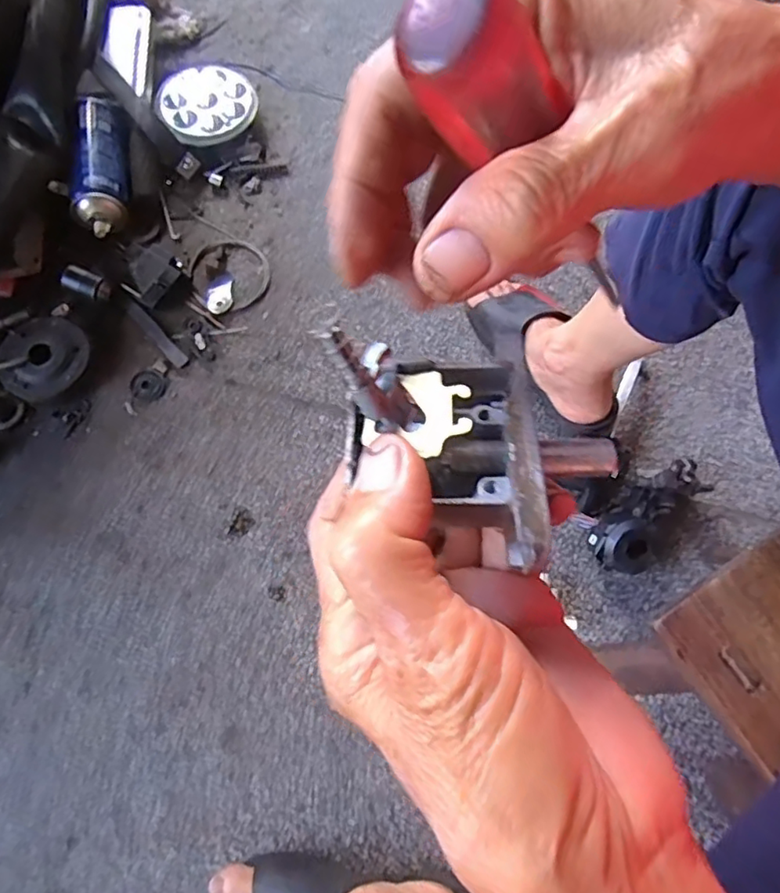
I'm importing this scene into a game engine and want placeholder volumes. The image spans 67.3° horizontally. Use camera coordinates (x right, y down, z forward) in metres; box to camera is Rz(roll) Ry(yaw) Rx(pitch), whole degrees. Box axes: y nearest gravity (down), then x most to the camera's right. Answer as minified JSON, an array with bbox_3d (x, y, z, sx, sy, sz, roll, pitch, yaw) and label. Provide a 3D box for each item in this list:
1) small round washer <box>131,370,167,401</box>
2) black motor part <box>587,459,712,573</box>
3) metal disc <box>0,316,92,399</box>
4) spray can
[{"bbox_3d":[-0.284,-0.072,0.687,0.040,0.004,0.036,25,74,8],"label":"small round washer"},{"bbox_3d":[0.277,0.072,0.620,0.159,0.064,0.068,-39,76,-11],"label":"black motor part"},{"bbox_3d":[-0.398,-0.107,0.675,0.093,0.029,0.096,0,72,1],"label":"metal disc"},{"bbox_3d":[-0.358,-0.345,0.739,0.062,0.070,0.189,-4,72,-2],"label":"spray can"}]

